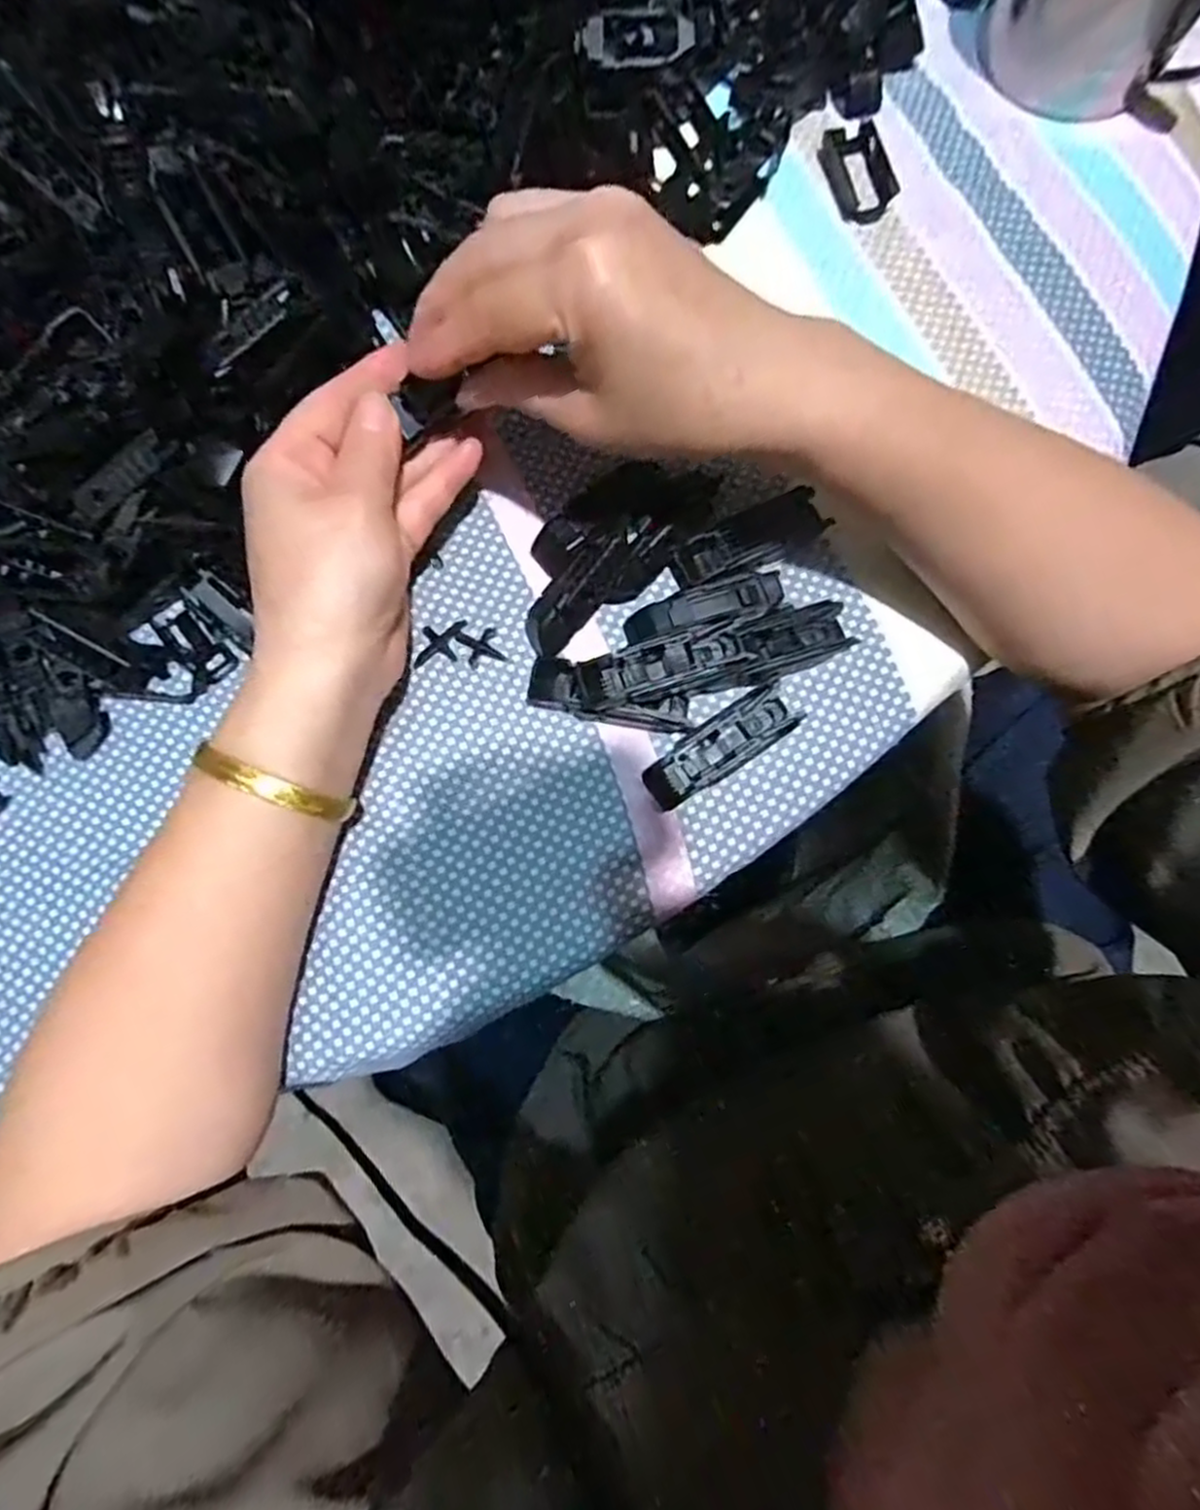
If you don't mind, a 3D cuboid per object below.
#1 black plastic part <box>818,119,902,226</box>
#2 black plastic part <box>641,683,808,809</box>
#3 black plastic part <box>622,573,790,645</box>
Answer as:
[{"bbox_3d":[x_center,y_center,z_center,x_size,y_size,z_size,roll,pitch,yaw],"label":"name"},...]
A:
[{"bbox_3d":[0.119,-0.268,0.330,0.029,0.006,0.051,-15,80,-2],"label":"black plastic part"},{"bbox_3d":[0.048,-0.003,0.288,0.066,0.014,0.021,-34,81,-5],"label":"black plastic part"},{"bbox_3d":[0.043,-0.060,0.297,0.064,0.015,0.017,-16,80,-2],"label":"black plastic part"}]

